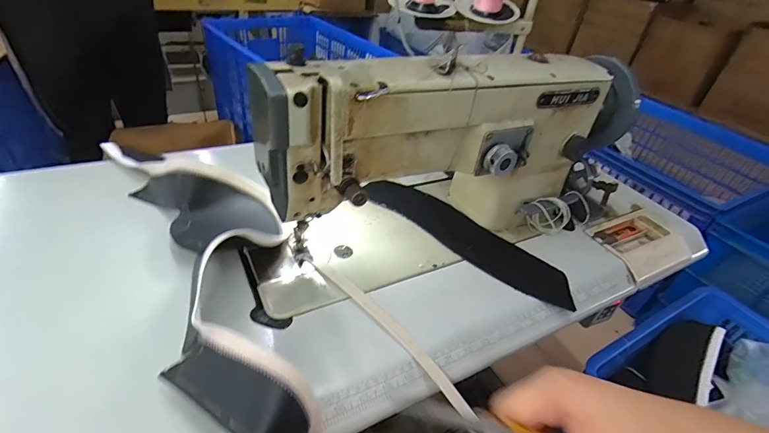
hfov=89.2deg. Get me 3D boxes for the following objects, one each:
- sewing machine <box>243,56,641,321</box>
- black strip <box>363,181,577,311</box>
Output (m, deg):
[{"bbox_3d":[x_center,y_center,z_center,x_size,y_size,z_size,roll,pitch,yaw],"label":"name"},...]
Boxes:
[{"bbox_3d":[0.061,-0.094,0.523,0.523,0.239,0.215,-16,44,-27],"label":"sewing machine"},{"bbox_3d":[0.112,0.023,0.561,0.325,0.006,0.082,33,45,29],"label":"black strip"}]

